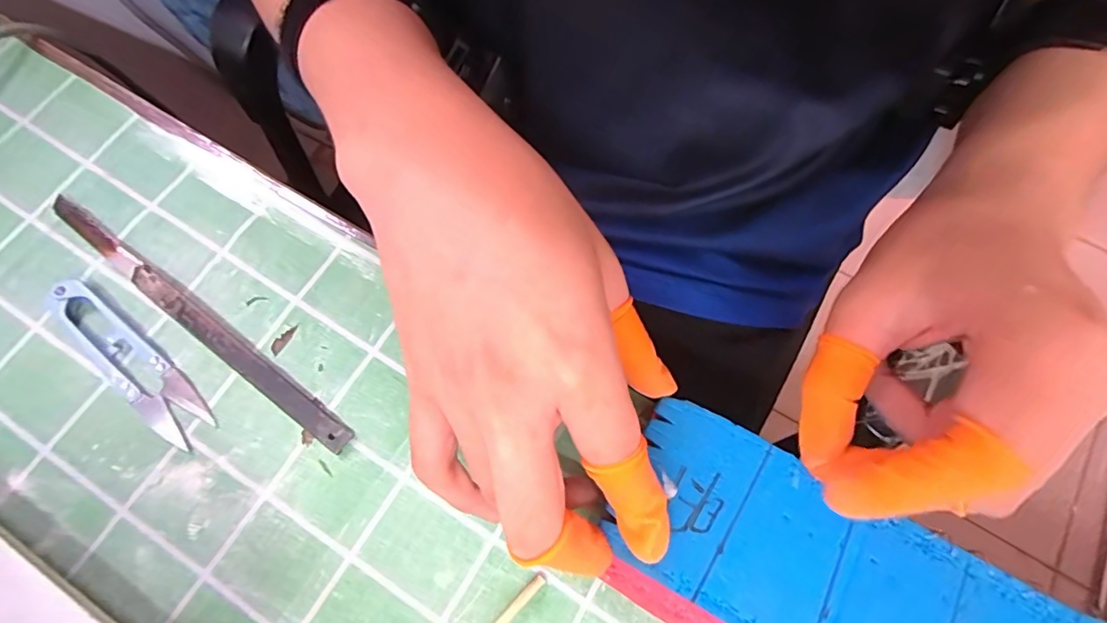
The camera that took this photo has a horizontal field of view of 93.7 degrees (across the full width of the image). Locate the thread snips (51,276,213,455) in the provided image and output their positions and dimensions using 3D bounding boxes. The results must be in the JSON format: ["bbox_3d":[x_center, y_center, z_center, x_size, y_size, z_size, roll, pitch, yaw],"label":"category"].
[{"bbox_3d":[-0.201,0.023,0.243,0.100,0.010,0.025,38,76,10],"label":"thread snips"}]

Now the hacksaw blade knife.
[{"bbox_3d":[-0.173,0.002,0.250,0.195,0.009,0.012,36,76,9],"label":"hacksaw blade knife"}]

